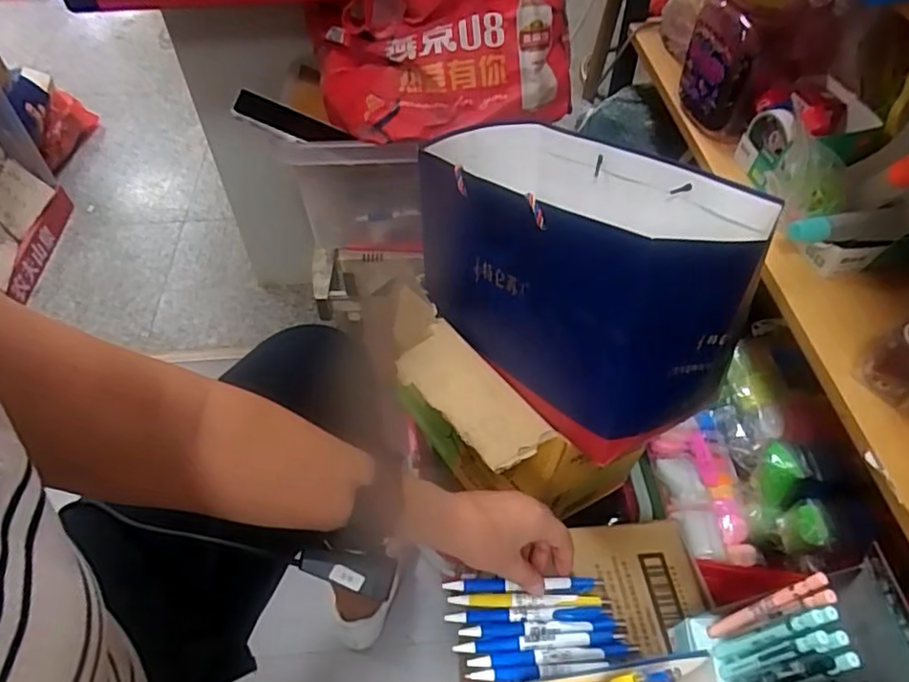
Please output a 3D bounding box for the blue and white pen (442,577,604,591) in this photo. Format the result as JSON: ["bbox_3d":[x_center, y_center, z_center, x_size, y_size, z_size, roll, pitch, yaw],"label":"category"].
[{"bbox_3d":[0.061,0.213,0.531,0.141,0.011,0.011,0,51,-3],"label":"blue and white pen"}]

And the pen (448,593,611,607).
[{"bbox_3d":[0.066,0.229,0.534,0.138,0.007,0.012,0,51,1],"label":"pen"}]

